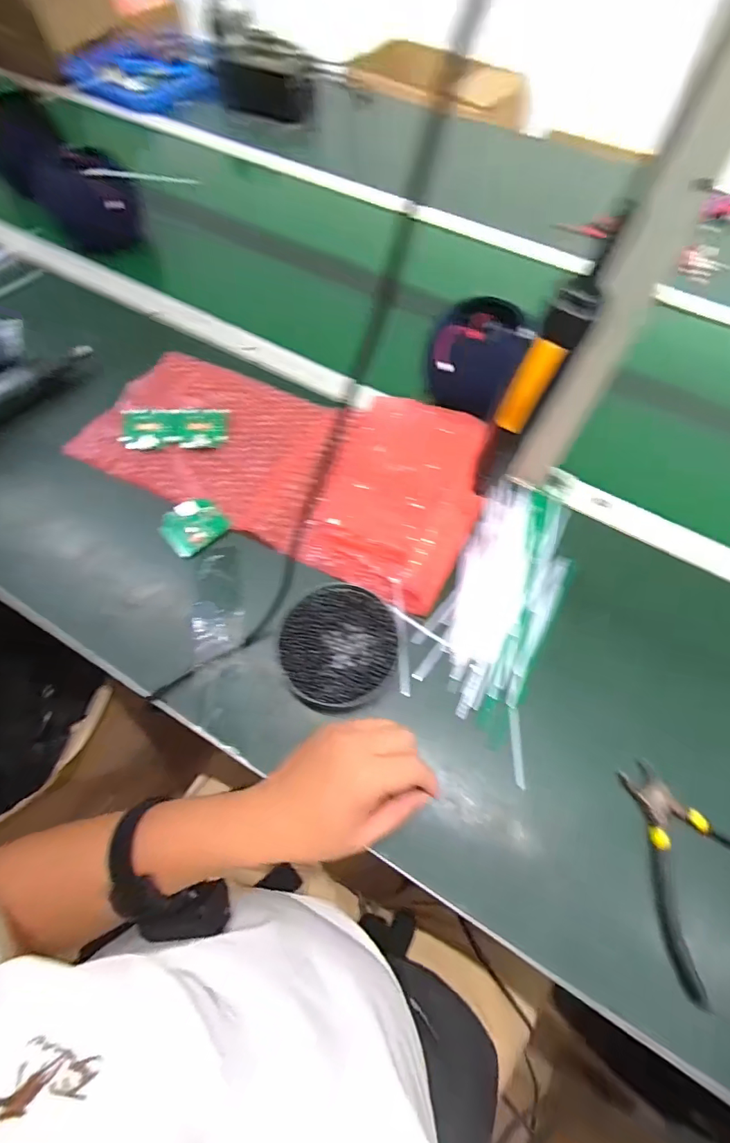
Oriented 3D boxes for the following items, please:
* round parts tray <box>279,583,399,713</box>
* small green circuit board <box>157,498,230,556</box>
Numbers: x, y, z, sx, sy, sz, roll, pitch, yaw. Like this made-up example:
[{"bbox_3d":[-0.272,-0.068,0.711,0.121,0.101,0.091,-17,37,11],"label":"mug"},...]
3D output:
[{"bbox_3d":[-0.023,0.067,0.421,0.102,0.016,0.114,6,65,1],"label":"round parts tray"},{"bbox_3d":[-0.181,-0.053,0.478,0.062,0.020,0.053,-36,71,-17],"label":"small green circuit board"}]

